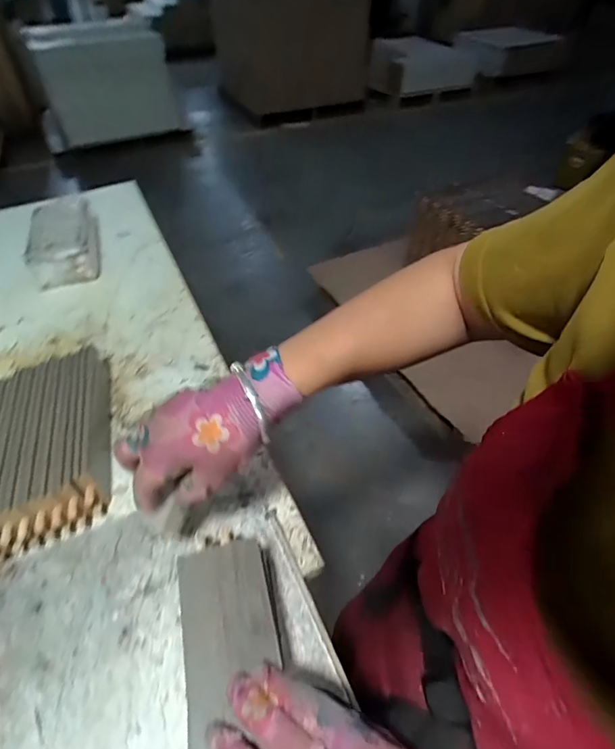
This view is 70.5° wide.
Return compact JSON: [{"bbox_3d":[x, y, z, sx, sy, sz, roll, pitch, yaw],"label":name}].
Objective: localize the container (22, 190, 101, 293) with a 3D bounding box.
[{"bbox_3d":[-0.472,-0.261,0.845,0.109,0.066,0.241,-15,48,-14],"label":"container"}]

